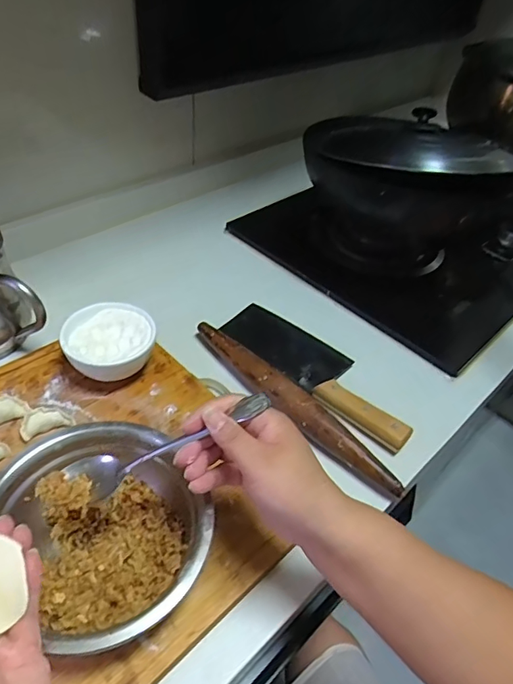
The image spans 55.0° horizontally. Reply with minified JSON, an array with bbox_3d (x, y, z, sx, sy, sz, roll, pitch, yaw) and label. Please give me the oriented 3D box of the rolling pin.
[{"bbox_3d":[0.035,0.065,0.556,0.031,0.031,0.298,-31,56,-32],"label":"rolling pin"}]

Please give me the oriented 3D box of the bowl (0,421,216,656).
[{"bbox_3d":[-0.121,0.153,0.393,0.170,0.063,0.155,30,49,22],"label":"bowl"}]

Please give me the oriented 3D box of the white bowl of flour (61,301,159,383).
[{"bbox_3d":[-0.158,0.007,0.538,0.093,0.052,0.094,4,44,-3],"label":"white bowl of flour"}]

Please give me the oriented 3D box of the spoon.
[{"bbox_3d":[-0.065,0.072,0.362,0.160,0.018,0.030,-27,47,6],"label":"spoon"}]

